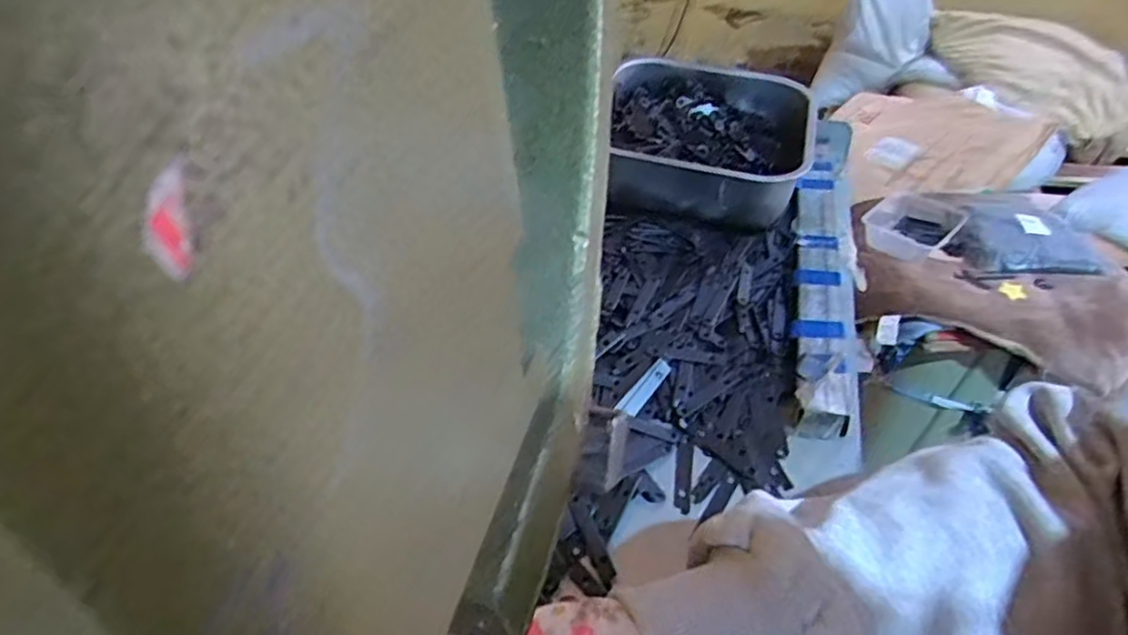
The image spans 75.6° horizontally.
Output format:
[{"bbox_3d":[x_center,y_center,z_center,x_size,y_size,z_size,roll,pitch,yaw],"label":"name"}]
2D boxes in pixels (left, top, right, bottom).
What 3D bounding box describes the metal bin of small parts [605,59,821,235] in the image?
[{"bbox_3d":[0.122,-0.148,0.616,0.191,0.057,0.189,10,43,11],"label":"metal bin of small parts"}]

